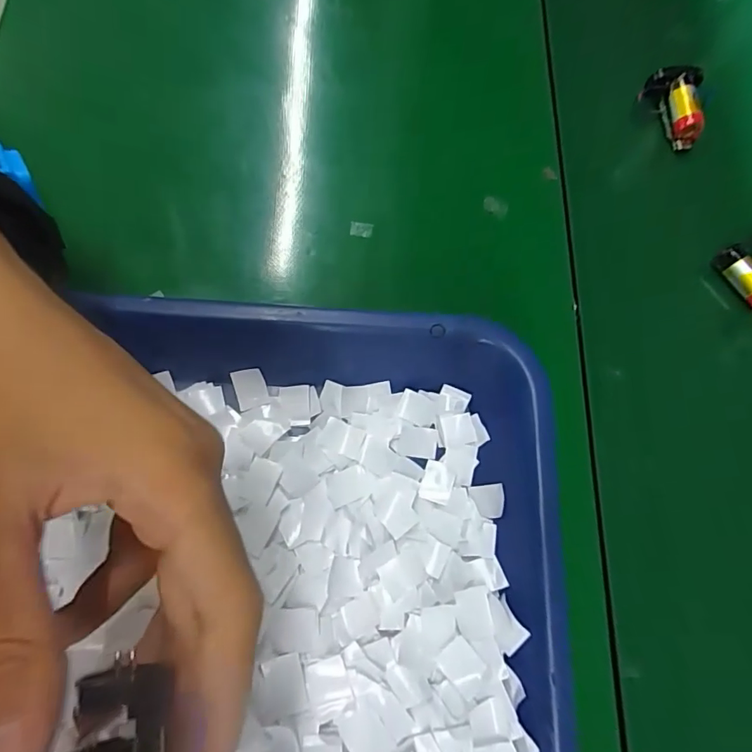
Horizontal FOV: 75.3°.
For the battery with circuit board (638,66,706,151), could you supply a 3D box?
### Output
[{"bbox_3d":[0.190,-0.169,0.307,0.033,0.020,0.048,1,74,-1],"label":"battery with circuit board"}]

